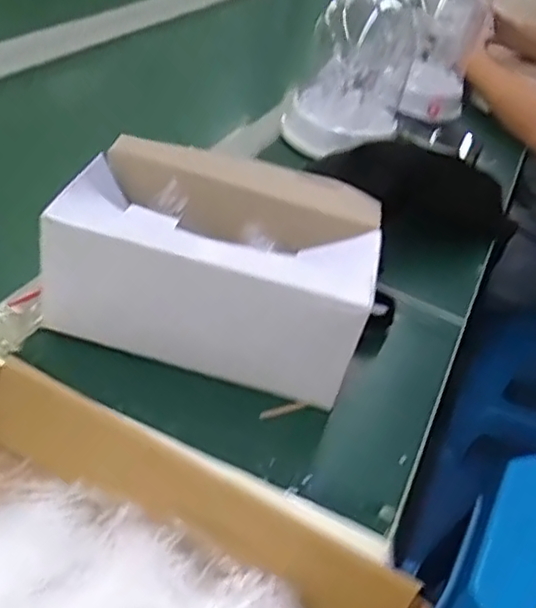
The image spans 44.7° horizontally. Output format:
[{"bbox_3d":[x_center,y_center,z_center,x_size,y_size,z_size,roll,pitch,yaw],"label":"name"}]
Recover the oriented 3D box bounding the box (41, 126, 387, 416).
[{"bbox_3d":[-0.036,-0.040,0.526,0.227,0.112,0.172,16,38,0],"label":"box"}]

